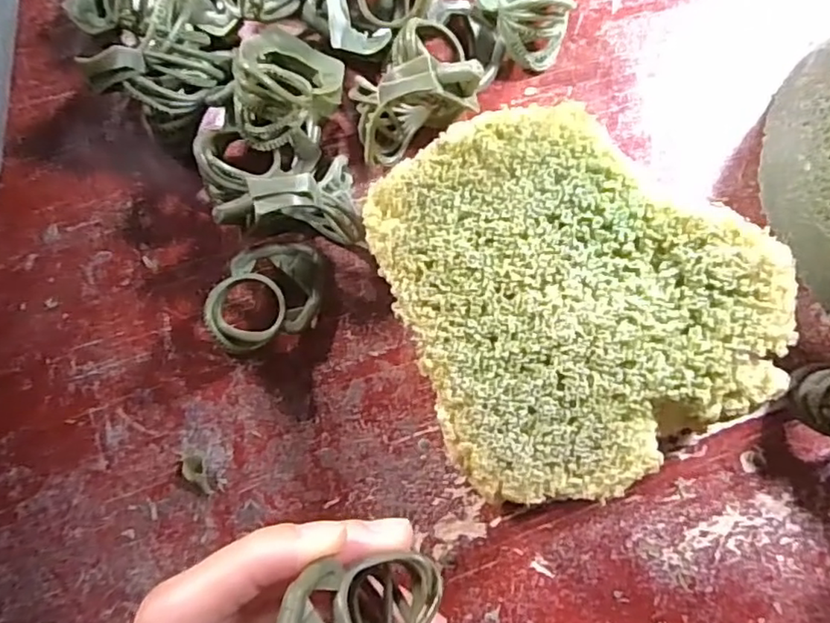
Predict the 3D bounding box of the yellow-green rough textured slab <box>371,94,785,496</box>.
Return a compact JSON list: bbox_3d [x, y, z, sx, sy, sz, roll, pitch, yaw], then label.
[{"bbox_3d":[0.043,-0.007,0.170,0.102,0.040,0.101,-23,85,1],"label":"yellow-green rough textured slab"}]

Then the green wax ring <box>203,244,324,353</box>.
[{"bbox_3d":[-0.046,-0.005,0.185,0.027,0.029,0.034,8,87,3],"label":"green wax ring"}]

